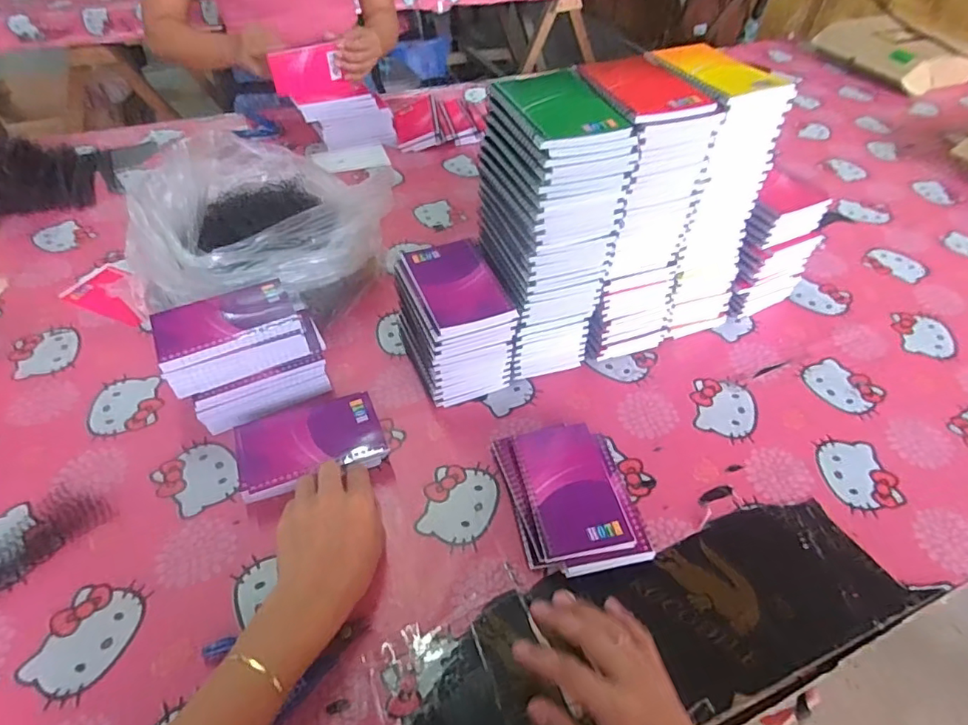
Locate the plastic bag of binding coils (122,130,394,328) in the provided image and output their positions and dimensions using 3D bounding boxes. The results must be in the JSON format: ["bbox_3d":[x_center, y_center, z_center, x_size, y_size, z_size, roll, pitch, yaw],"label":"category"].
[{"bbox_3d":[-0.273,-0.155,0.687,0.239,0.156,0.253,19,50,15],"label":"plastic bag of binding coils"}]

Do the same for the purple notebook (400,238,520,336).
[{"bbox_3d":[-0.029,-0.083,0.571,0.083,0.013,0.130,-16,50,-16],"label":"purple notebook"}]

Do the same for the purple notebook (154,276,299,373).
[{"bbox_3d":[-0.260,-0.044,0.555,0.128,0.016,0.087,-20,51,-19],"label":"purple notebook"}]

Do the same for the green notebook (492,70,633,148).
[{"bbox_3d":[0.065,-0.228,0.490,0.088,0.015,0.141,-13,49,-13],"label":"green notebook"}]

